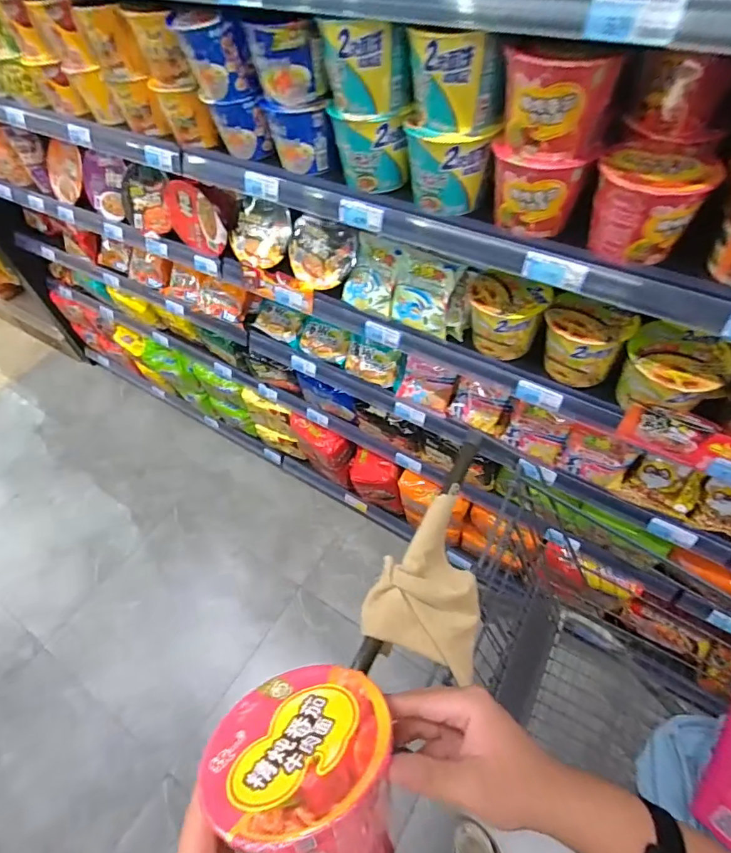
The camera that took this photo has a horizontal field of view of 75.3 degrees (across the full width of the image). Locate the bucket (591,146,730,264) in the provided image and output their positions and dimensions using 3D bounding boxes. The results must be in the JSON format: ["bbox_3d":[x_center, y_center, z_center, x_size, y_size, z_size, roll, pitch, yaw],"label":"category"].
[{"bbox_3d":[0.345,-0.272,0.587,0.119,0.102,0.097,27,61,22],"label":"bucket"}]

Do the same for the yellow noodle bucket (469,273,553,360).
[{"bbox_3d":[0.248,-0.194,0.850,0.128,0.111,0.113,11,56,13],"label":"yellow noodle bucket"}]

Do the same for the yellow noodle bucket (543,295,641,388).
[{"bbox_3d":[0.361,-0.143,0.793,0.095,0.119,0.123,-36,59,-19],"label":"yellow noodle bucket"}]

